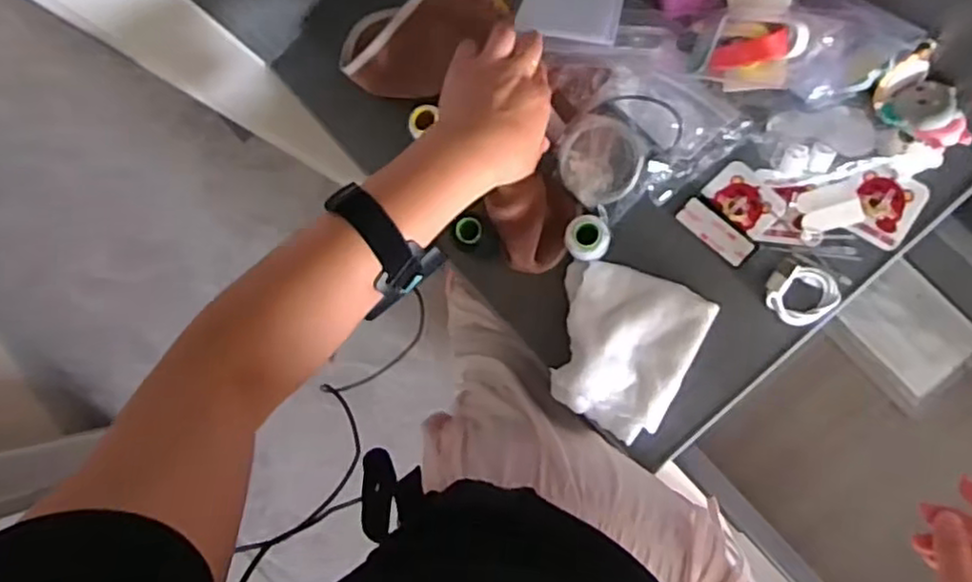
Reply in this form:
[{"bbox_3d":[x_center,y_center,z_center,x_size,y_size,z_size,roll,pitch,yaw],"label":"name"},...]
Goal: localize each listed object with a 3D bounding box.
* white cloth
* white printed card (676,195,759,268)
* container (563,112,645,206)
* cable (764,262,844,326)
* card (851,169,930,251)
[{"bbox_3d":[0.103,0.042,0.530,0.110,0.023,0.121,25,91,9],"label":"white cloth"},{"bbox_3d":[0.180,-0.047,0.535,0.063,0.009,0.027,43,93,9],"label":"white printed card"},{"bbox_3d":[0.089,-0.099,0.526,0.064,0.018,0.064,5,102,23],"label":"container"},{"bbox_3d":[0.239,0.004,0.517,0.053,0.019,0.043,10,88,9],"label":"cable"},{"bbox_3d":[0.302,-0.063,0.521,0.048,0.005,0.053,28,95,11],"label":"card"}]

